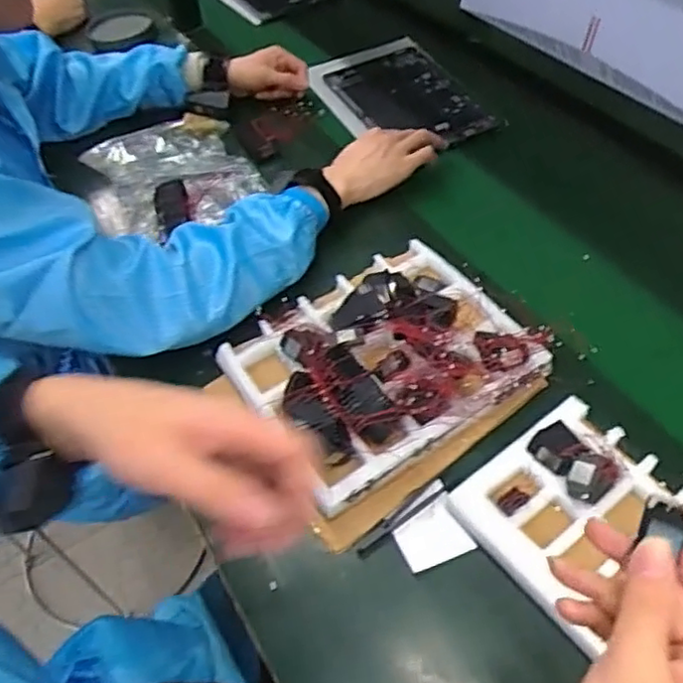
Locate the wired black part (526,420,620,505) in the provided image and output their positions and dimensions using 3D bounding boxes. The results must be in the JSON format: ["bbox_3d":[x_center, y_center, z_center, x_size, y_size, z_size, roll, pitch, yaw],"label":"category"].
[{"bbox_3d":[0.193,0.097,0.520,0.045,0.028,0.071,-27,54,-16],"label":"wired black part"}]

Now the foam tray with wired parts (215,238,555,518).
[{"bbox_3d":[0.034,0.010,0.598,0.260,0.048,0.224,-30,54,-18],"label":"foam tray with wired parts"}]

